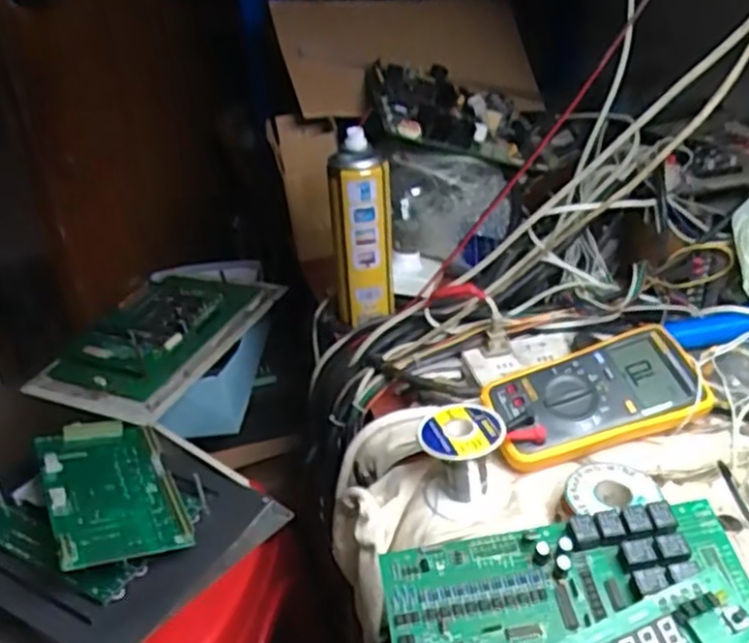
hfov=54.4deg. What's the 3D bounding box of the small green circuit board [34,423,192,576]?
[{"bbox_3d":[-0.272,0.167,0.747,0.120,0.017,0.206,-5,33,-29],"label":"small green circuit board"}]

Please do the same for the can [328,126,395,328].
[{"bbox_3d":[-0.013,-0.098,0.793,0.064,0.208,0.056,-4,32,0],"label":"can"}]

